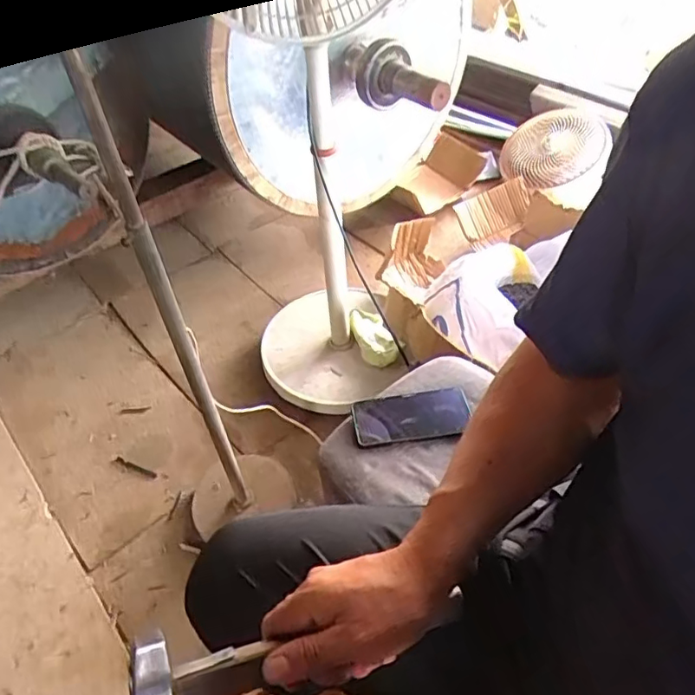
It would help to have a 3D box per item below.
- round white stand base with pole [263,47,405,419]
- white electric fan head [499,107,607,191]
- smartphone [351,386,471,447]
[{"bbox_3d":[-0.048,-0.177,1.005,0.266,0.582,0.302,-10,46,-6],"label":"round white stand base with pole"},{"bbox_3d":[0.542,-0.546,1.503,0.268,0.064,0.223,-27,67,6],"label":"white electric fan head"},{"bbox_3d":[0.090,0.095,0.792,0.161,0.009,0.076,-7,51,-8],"label":"smartphone"}]

